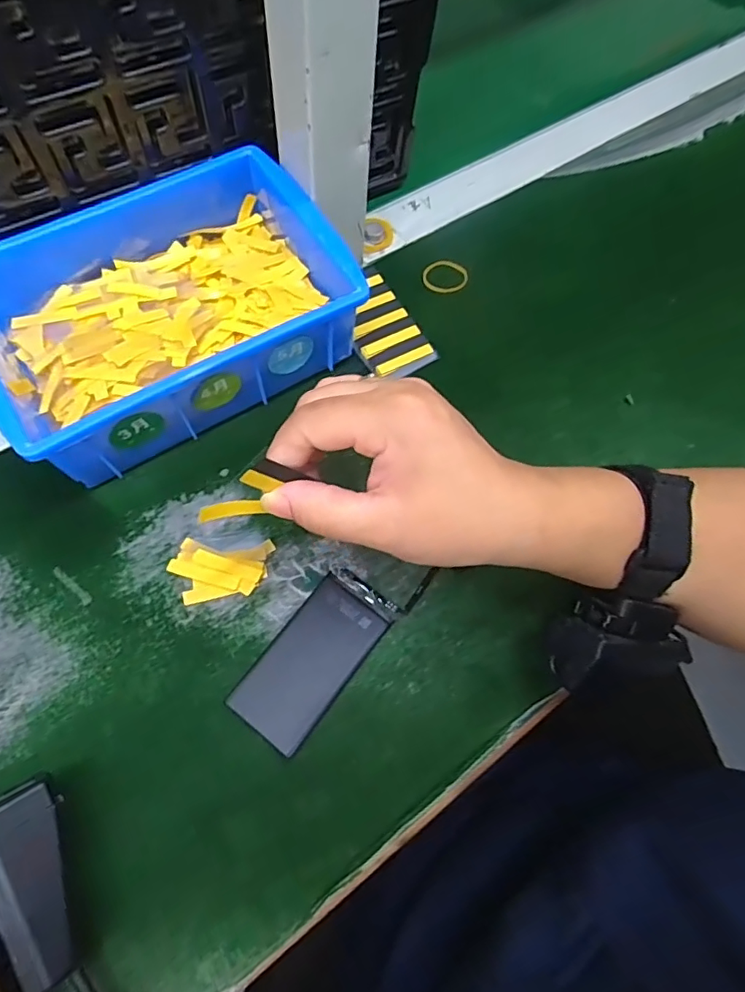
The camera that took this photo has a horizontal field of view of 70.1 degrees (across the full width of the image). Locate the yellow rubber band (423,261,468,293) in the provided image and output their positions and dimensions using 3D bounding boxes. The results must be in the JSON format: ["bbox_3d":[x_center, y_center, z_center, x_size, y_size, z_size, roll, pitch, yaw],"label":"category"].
[{"bbox_3d":[0.052,-0.157,0.380,0.032,0.005,0.024,12,79,7],"label":"yellow rubber band"}]

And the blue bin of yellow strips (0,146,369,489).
[{"bbox_3d":[-0.122,-0.109,0.317,0.200,0.069,0.146,-31,71,-15],"label":"blue bin of yellow strips"}]

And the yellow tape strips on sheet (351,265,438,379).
[{"bbox_3d":[0.004,-0.118,0.359,0.044,0.007,0.088,-27,70,-14],"label":"yellow tape strips on sheet"}]

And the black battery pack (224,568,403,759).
[{"bbox_3d":[-0.029,0.081,0.272,0.043,0.009,0.090,36,69,12],"label":"black battery pack"}]

